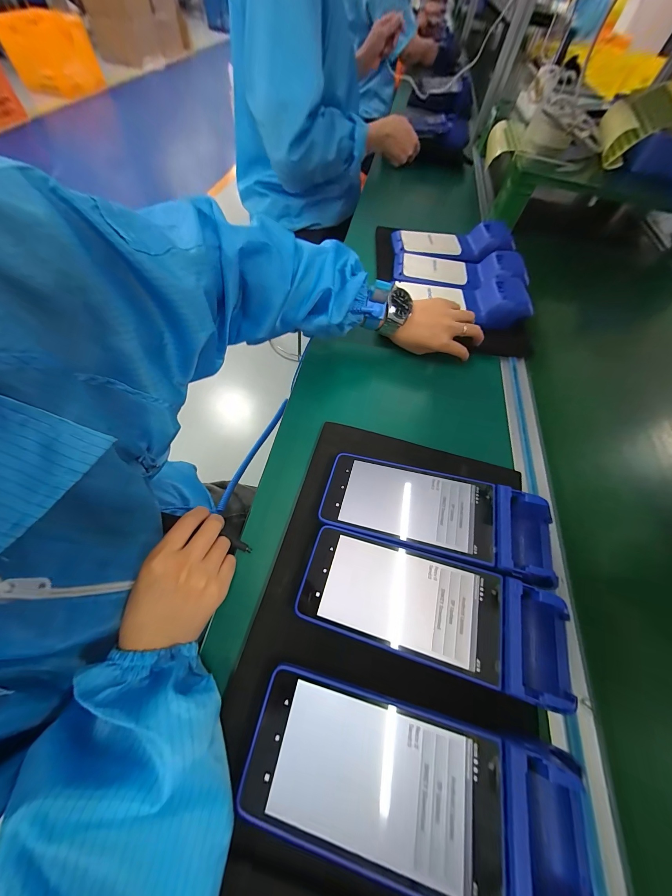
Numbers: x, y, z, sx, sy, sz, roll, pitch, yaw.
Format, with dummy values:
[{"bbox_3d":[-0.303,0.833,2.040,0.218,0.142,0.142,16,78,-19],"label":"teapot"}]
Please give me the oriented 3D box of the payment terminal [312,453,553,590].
[{"bbox_3d":[0.101,0.066,0.285,0.227,0.047,0.082,17,59,4],"label":"payment terminal"}]

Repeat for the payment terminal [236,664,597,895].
[{"bbox_3d":[0.054,0.225,0.195,0.228,0.053,0.083,15,59,2],"label":"payment terminal"}]

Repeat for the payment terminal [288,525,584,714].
[{"bbox_3d":[0.079,0.136,0.246,0.218,0.052,0.081,18,59,4],"label":"payment terminal"}]

